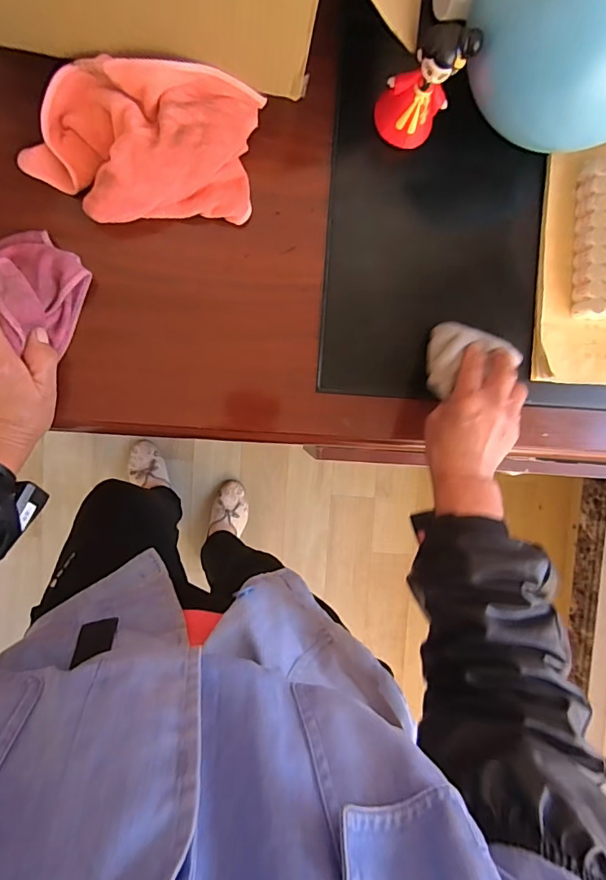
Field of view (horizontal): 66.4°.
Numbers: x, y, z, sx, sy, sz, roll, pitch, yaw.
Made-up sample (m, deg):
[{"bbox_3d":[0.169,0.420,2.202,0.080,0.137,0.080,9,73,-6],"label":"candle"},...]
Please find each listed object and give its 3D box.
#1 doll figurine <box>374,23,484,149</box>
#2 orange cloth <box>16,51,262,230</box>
[{"bbox_3d":[0.105,-0.310,0.408,0.061,0.099,0.050,31,89,-9],"label":"doll figurine"},{"bbox_3d":[-0.138,-0.255,0.400,0.196,0.049,0.113,-5,95,-8],"label":"orange cloth"}]

